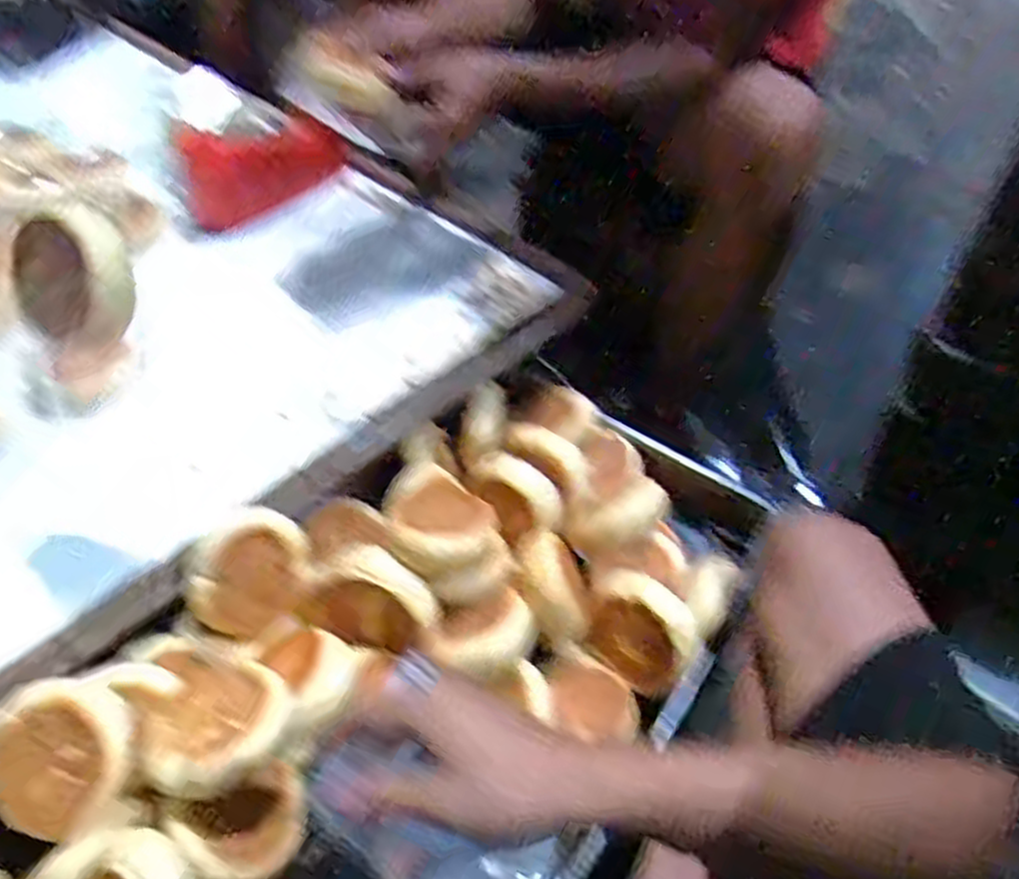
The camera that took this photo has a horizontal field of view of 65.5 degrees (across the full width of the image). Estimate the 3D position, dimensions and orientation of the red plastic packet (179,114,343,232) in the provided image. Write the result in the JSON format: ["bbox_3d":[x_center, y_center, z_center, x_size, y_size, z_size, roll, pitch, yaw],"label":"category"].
[{"bbox_3d":[-0.298,-0.336,0.960,0.190,0.102,0.065,-35,58,-27],"label":"red plastic packet"}]

